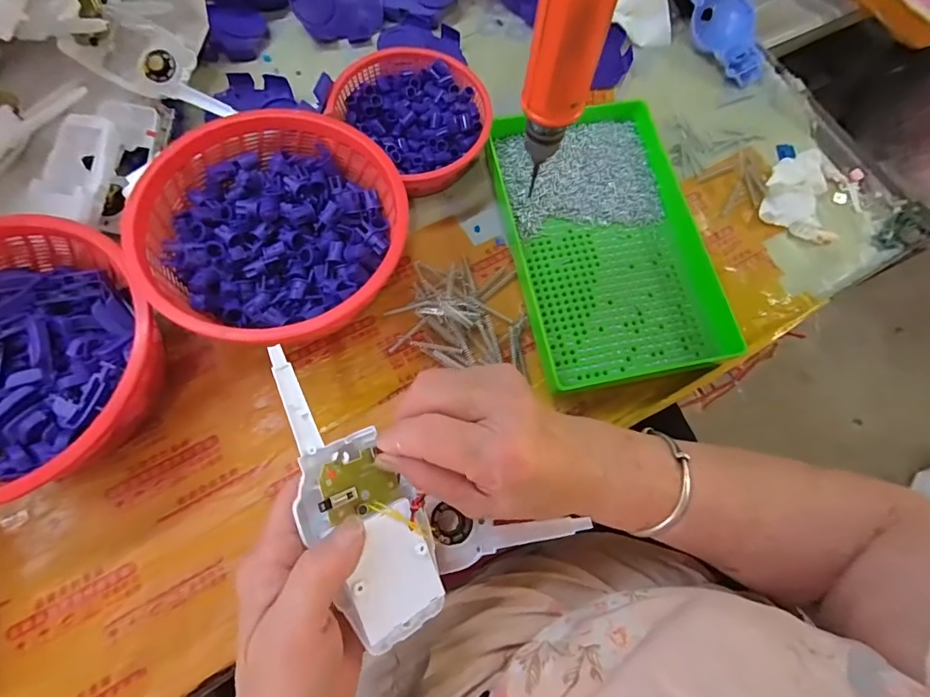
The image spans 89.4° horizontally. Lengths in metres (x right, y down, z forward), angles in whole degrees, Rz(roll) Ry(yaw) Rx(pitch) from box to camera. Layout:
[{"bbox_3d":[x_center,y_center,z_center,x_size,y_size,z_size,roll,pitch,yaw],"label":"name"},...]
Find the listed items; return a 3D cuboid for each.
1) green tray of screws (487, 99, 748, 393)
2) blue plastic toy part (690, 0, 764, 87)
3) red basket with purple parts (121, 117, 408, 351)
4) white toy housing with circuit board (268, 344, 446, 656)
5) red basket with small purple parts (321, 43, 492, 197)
[{"bbox_3d":[0.113,-0.093,0.393,0.149,0.033,0.246,-9,72,-7],"label":"green tray of screws"},{"bbox_3d":[0.264,-0.313,0.471,0.044,0.033,0.103,-26,89,-11],"label":"blue plastic toy part"},{"bbox_3d":[-0.136,-0.081,0.355,0.177,0.080,0.176,-34,77,-14],"label":"red basket with purple parts"},{"bbox_3d":[-0.061,0.077,0.250,0.055,0.028,0.163,-28,90,-11],"label":"white toy housing with circuit board"},{"bbox_3d":[-0.041,-0.199,0.413,0.132,0.050,0.116,41,73,9],"label":"red basket with small purple parts"}]

